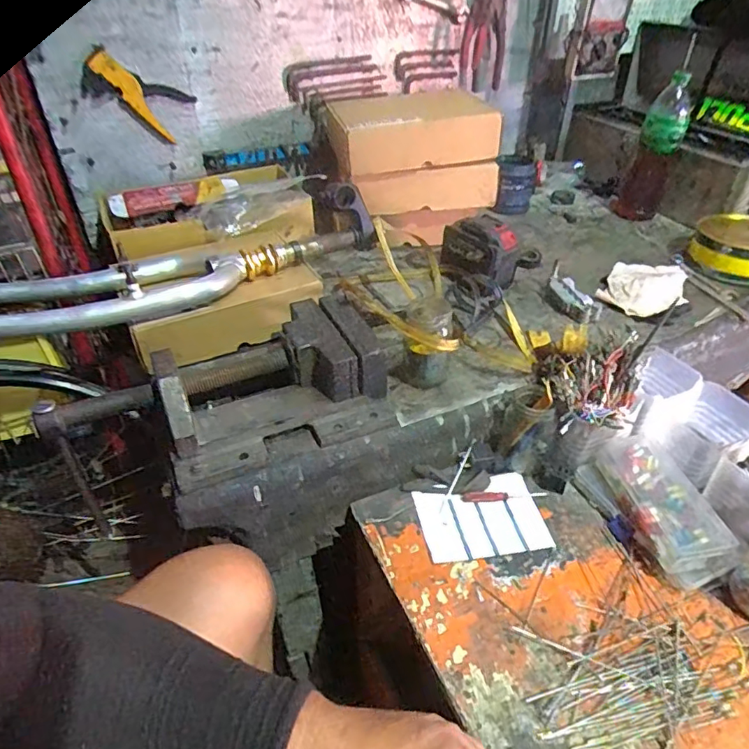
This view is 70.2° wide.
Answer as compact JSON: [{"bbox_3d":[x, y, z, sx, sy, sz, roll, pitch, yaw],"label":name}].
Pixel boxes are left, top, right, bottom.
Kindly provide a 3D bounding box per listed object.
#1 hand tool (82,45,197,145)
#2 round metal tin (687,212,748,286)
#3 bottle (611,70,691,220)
[{"bbox_3d":[-0.407,-0.475,0.911,0.168,0.089,0.027,11,36,-45],"label":"hand tool"},{"bbox_3d":[0.655,-0.225,0.942,0.156,0.061,0.152,0,39,0],"label":"round metal tin"},{"bbox_3d":[0.557,-0.446,1.071,0.091,0.257,0.094,17,42,20],"label":"bottle"}]

